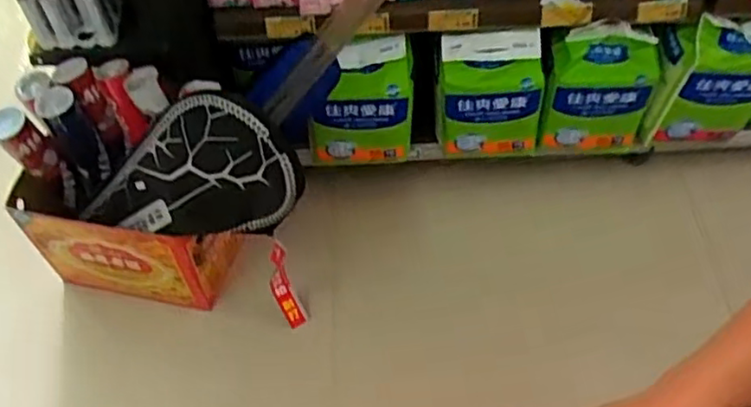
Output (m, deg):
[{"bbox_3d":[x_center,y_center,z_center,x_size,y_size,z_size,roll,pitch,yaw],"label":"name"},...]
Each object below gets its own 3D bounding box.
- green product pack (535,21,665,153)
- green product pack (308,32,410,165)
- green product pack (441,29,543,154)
[{"bbox_3d":[0.425,-0.209,1.289,0.212,0.262,0.091,-1,56,0],"label":"green product pack"},{"bbox_3d":[-0.028,-0.179,1.273,0.192,0.267,0.099,-3,56,-1],"label":"green product pack"},{"bbox_3d":[0.217,-0.197,1.272,0.205,0.263,0.084,-3,56,-2],"label":"green product pack"}]

